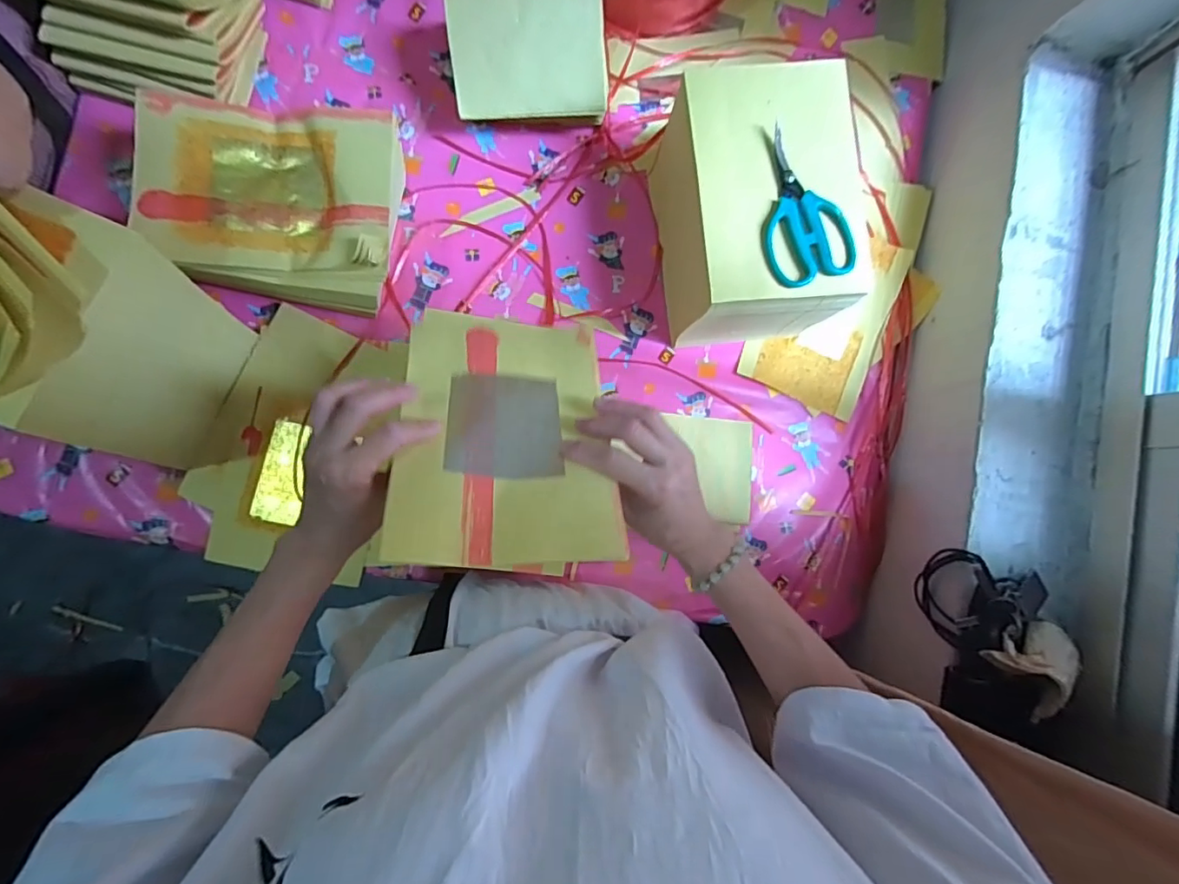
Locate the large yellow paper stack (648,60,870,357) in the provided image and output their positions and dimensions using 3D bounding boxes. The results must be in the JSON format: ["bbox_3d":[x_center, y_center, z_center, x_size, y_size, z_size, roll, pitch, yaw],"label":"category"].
[{"bbox_3d":[0.164,-0.240,0.574,0.173,0.159,0.237,-8,88,-9],"label":"large yellow paper stack"}]

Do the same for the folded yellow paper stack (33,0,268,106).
[{"bbox_3d":[-0.439,-0.435,0.529,0.170,0.114,0.137,7,86,-8],"label":"folded yellow paper stack"}]

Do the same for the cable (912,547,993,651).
[{"bbox_3d":[0.370,0.156,0.550,0.024,0.067,0.090,28,83,-6],"label":"cable"}]

